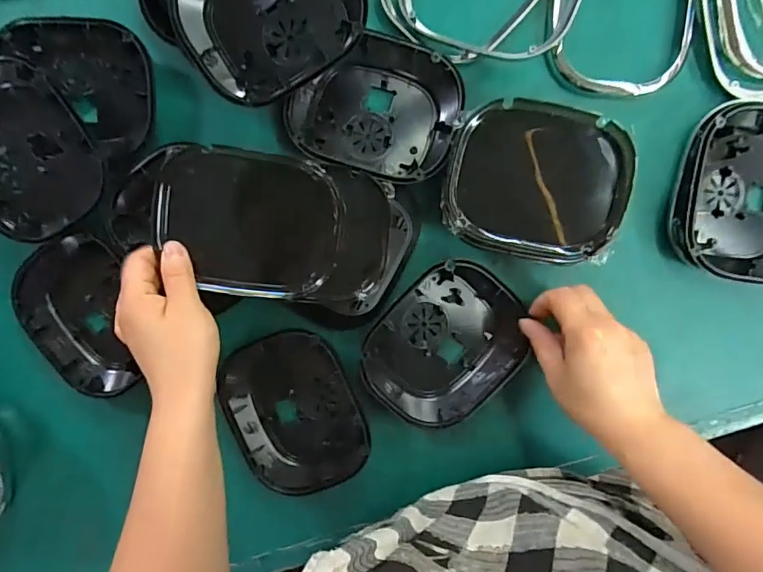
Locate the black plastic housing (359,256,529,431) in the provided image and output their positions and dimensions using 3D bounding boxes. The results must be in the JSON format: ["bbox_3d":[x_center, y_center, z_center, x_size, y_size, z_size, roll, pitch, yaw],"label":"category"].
[{"bbox_3d":[0.056,0.051,0.429,0.115,0.027,0.135,45,94,-1],"label":"black plastic housing"}]

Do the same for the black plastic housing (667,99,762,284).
[{"bbox_3d":[0.308,-0.080,0.413,0.118,0.033,0.145,7,95,2],"label":"black plastic housing"}]

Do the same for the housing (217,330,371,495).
[{"bbox_3d":[-0.076,0.111,0.440,0.109,0.036,0.136,-21,94,4],"label":"housing"}]

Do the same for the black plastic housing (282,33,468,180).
[{"bbox_3d":[-0.004,-0.151,0.417,0.135,0.029,0.110,16,95,1],"label":"black plastic housing"}]

